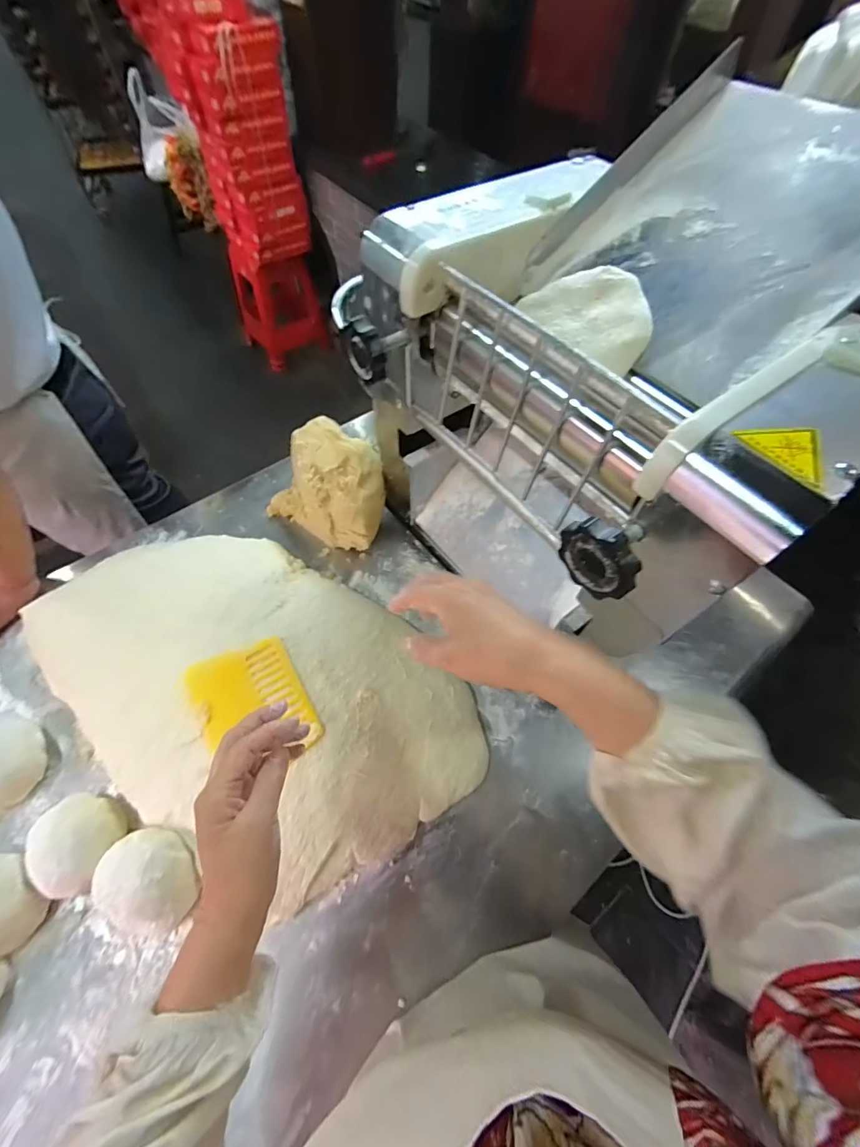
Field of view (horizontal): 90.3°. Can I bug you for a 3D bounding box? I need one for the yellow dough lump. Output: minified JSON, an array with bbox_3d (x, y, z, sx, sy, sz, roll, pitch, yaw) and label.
[{"bbox_3d":[-0.155,-0.141,0.689,0.192,0.133,0.129,28,63,14],"label":"yellow dough lump"}]

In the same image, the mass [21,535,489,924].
[{"bbox_3d":[-0.235,0.126,0.550,0.599,0.072,0.343,30,63,15],"label":"mass"}]

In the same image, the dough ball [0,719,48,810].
[{"bbox_3d":[-0.525,0.225,0.514,0.094,0.055,0.100,1,59,-1],"label":"dough ball"}]

